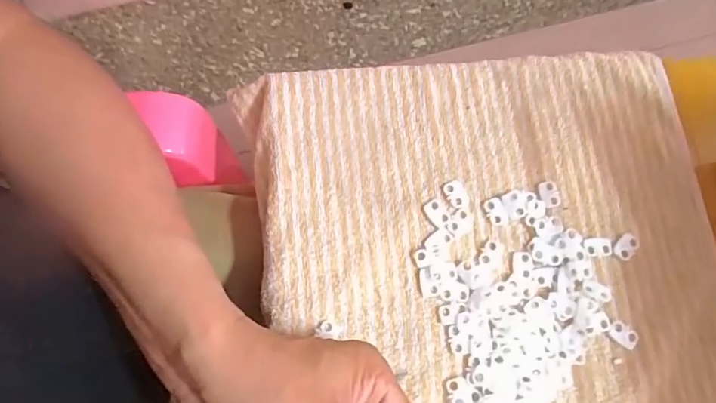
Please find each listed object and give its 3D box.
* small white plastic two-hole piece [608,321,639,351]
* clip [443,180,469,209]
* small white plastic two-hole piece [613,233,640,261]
[{"bbox_3d":[0.168,0.085,0.314,0.018,0.004,0.012,35,76,8],"label":"small white plastic two-hole piece"},{"bbox_3d":[0.066,-0.005,0.335,0.013,0.004,0.020,-27,76,-9],"label":"clip"},{"bbox_3d":[0.178,0.029,0.329,0.013,0.004,0.020,36,76,8],"label":"small white plastic two-hole piece"}]

